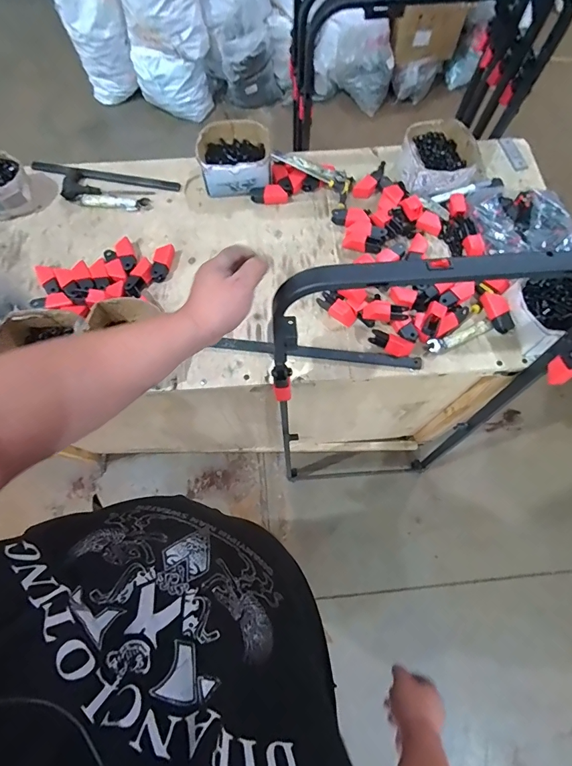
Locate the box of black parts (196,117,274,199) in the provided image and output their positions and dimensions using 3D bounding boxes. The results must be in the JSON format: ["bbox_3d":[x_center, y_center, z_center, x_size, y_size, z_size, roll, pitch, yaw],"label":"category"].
[{"bbox_3d":[-0.117,-0.526,0.902,0.170,0.064,0.172,-2,70,1],"label":"box of black parts"}]

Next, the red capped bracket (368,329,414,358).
[{"bbox_3d":[0.204,-0.076,0.758,0.082,0.019,0.043,27,73,10],"label":"red capped bracket"}]

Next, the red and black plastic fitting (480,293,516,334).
[{"bbox_3d":[0.422,-0.143,0.779,0.036,0.027,0.083,-13,70,-3],"label":"red and black plastic fitting"}]

